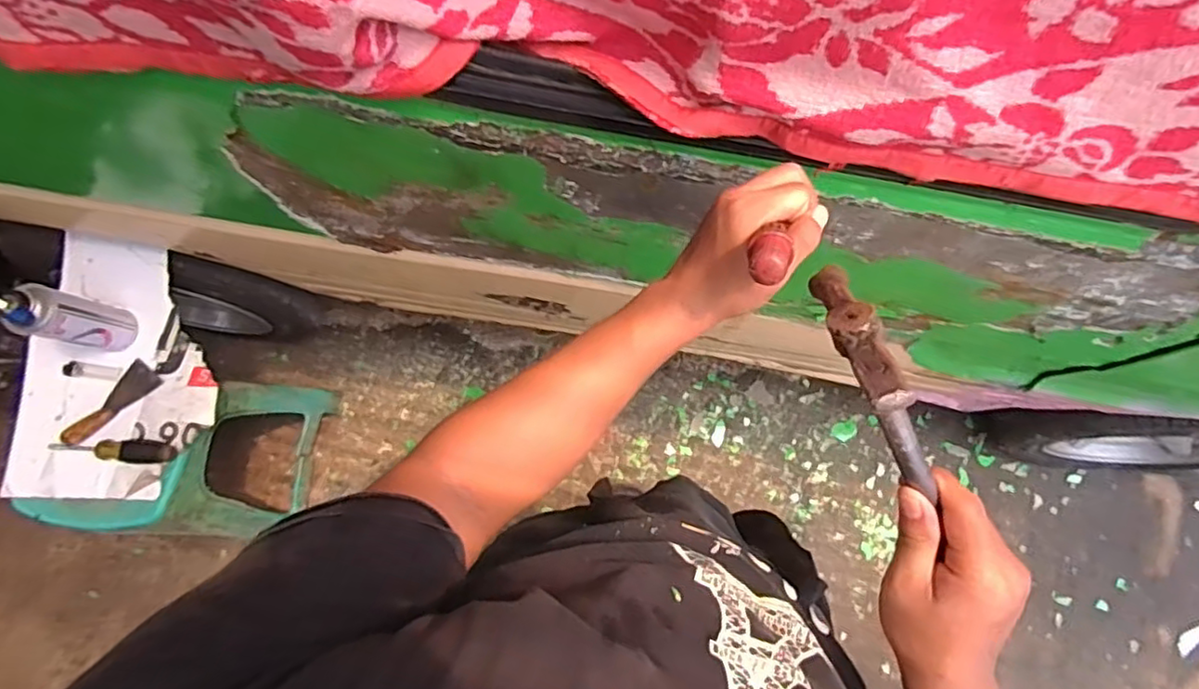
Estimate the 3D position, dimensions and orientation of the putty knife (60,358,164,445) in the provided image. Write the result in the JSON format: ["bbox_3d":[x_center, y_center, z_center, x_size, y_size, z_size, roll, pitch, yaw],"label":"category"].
[{"bbox_3d":[-0.732,0.090,0.950,0.051,0.013,0.150,42,81,8],"label":"putty knife"}]

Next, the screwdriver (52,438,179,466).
[{"bbox_3d":[-0.716,0.154,0.935,0.180,0.028,0.034,6,78,2],"label":"screwdriver"}]

